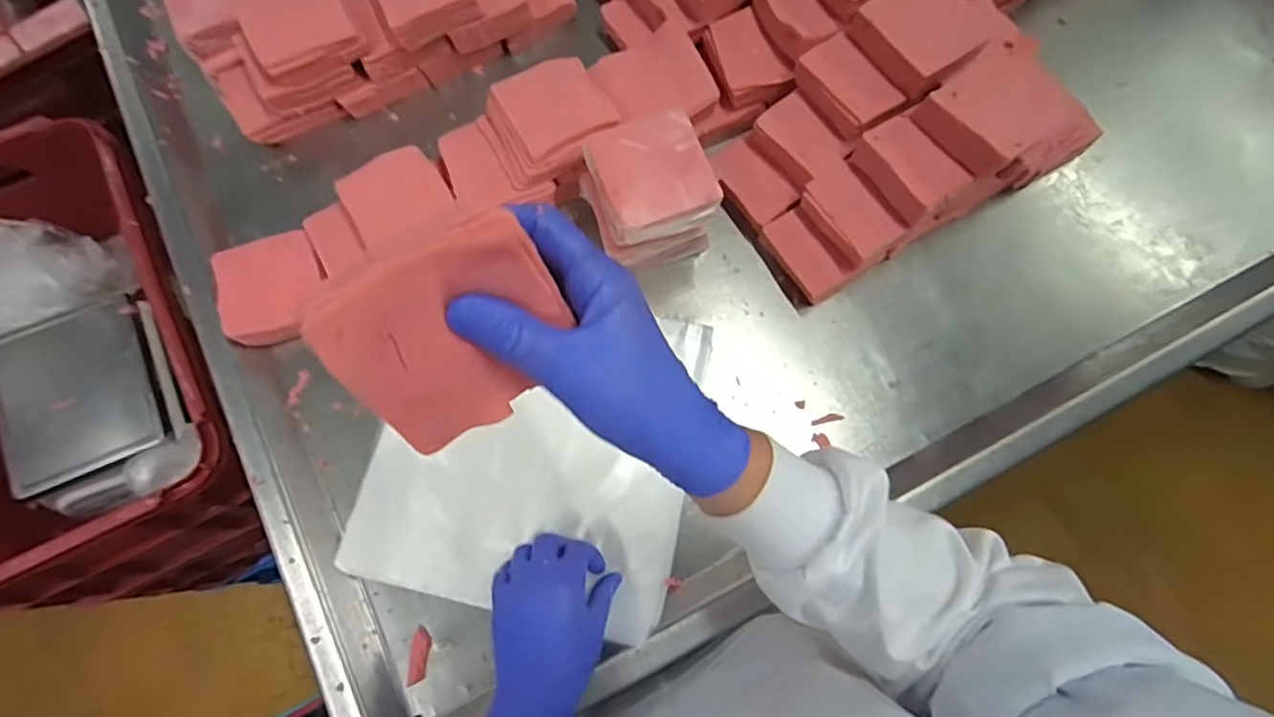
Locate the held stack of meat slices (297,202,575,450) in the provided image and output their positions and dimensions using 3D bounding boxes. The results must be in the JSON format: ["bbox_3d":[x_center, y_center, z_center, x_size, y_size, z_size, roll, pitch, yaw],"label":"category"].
[{"bbox_3d":[-0.073,-0.007,0.259,0.089,0.091,0.018,-31,43,-10],"label":"held stack of meat slices"}]

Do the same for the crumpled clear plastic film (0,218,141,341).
[{"bbox_3d":[-0.816,-0.100,0.803,0.205,0.105,0.172,2,75,-1],"label":"crumpled clear plastic film"}]

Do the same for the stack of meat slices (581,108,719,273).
[{"bbox_3d":[0.007,-0.137,0.567,0.101,0.127,0.094,-21,76,-7],"label":"stack of meat slices"}]

